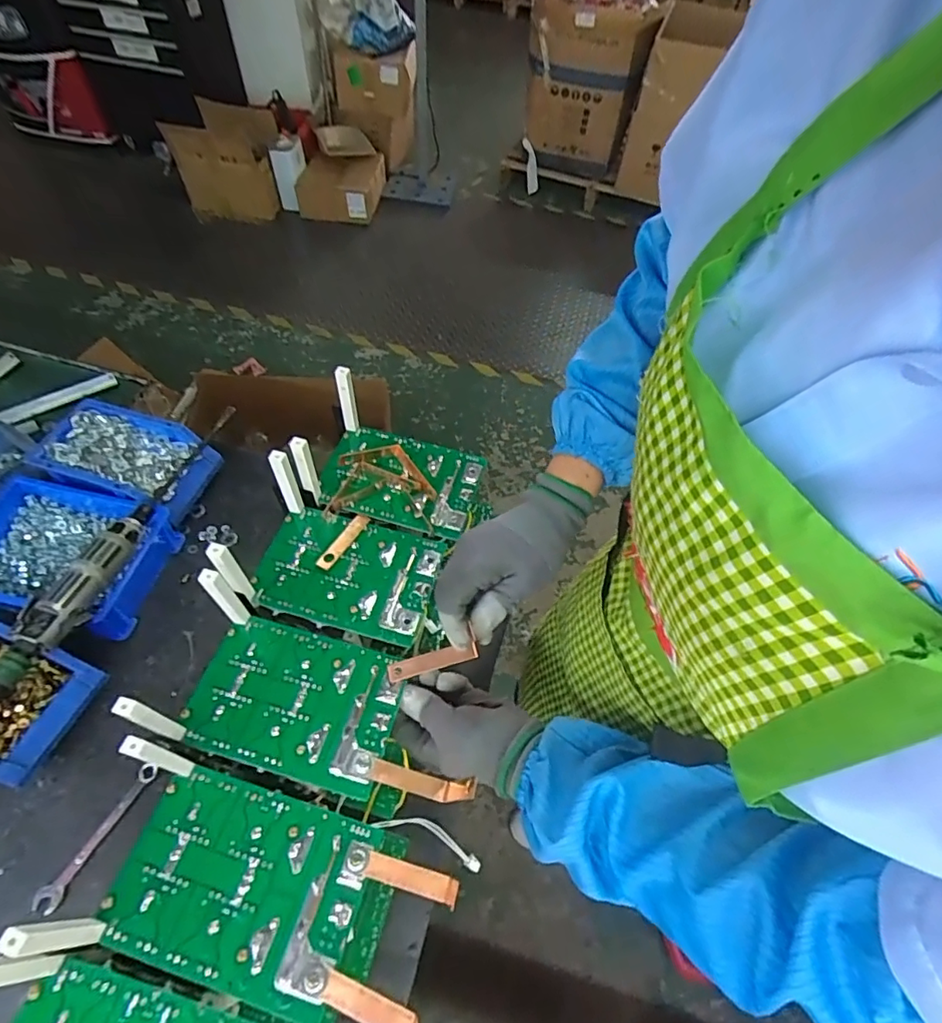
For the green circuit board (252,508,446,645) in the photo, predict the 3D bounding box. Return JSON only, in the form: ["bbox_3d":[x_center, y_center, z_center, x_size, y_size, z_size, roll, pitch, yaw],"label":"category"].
[{"bbox_3d":[-0.116,0.055,0.510,0.160,0.009,0.112,14,55,6],"label":"green circuit board"}]

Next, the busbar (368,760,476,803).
[{"bbox_3d":[-0.038,0.214,0.419,0.084,0.013,0.016,18,55,-8],"label":"busbar"}]

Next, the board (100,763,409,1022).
[{"bbox_3d":[-0.149,0.259,0.370,0.184,0.004,0.110,15,55,6],"label":"board"}]

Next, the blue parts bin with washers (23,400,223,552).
[{"bbox_3d":[-0.433,-0.060,0.682,0.206,0.075,0.131,22,57,11],"label":"blue parts bin with washers"}]

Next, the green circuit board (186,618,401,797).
[{"bbox_3d":[-0.144,0.154,0.443,0.159,0.007,0.113,13,55,5],"label":"green circuit board"}]

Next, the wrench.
[{"bbox_3d":[-0.344,0.297,0.493,0.022,0.012,0.129,24,57,13],"label":"wrench"}]

